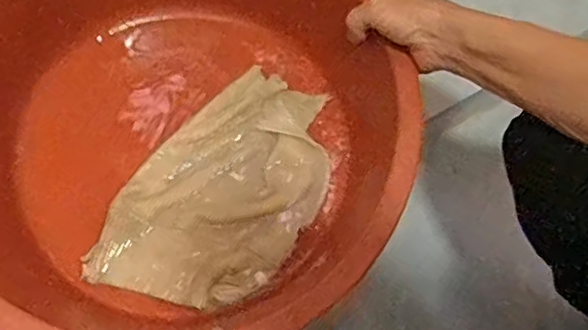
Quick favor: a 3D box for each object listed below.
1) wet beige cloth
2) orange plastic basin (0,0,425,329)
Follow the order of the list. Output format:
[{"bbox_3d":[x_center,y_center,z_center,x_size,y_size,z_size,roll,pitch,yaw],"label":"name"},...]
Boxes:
[{"bbox_3d":[-0.060,0.024,0.545,0.148,0.015,0.240,35,73,8],"label":"wet beige cloth"},{"bbox_3d":[-0.086,-0.016,0.525,0.345,0.171,0.374,1,71,-2],"label":"orange plastic basin"}]

